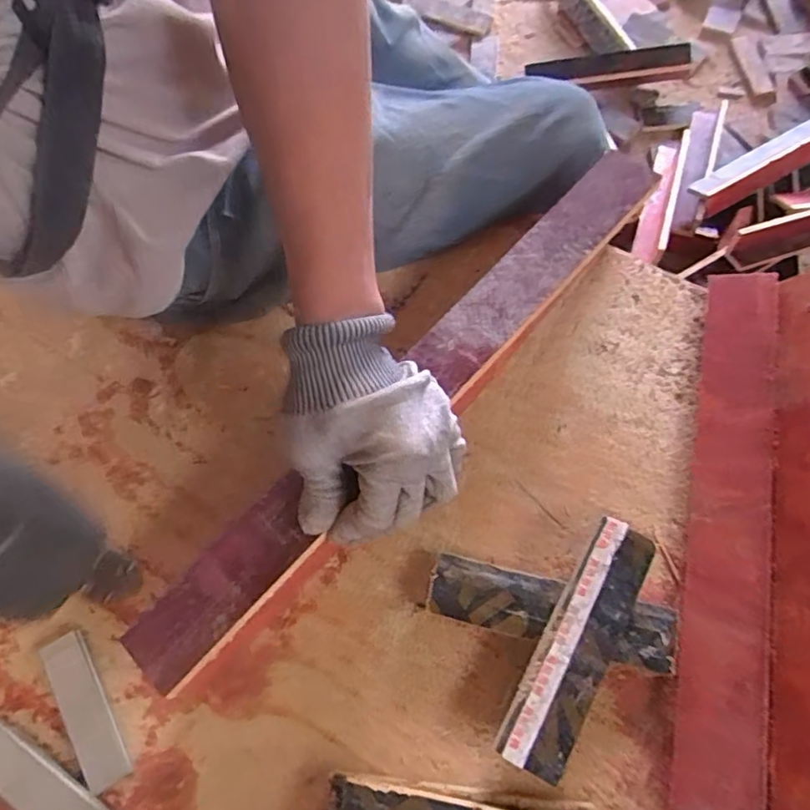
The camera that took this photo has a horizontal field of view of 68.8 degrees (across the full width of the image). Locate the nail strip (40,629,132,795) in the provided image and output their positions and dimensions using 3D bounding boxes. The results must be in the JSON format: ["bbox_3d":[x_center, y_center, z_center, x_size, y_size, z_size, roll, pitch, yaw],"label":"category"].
[{"bbox_3d":[-0.220,0.207,0.405,0.031,0.005,0.105,-31,70,-10],"label":"nail strip"}]

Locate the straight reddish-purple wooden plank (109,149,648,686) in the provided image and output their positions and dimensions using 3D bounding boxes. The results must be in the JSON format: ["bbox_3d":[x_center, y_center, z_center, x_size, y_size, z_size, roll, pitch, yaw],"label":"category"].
[{"bbox_3d":[0.015,-0.017,0.416,0.056,0.011,0.501,40,76,17],"label":"straight reddish-purple wooden plank"}]

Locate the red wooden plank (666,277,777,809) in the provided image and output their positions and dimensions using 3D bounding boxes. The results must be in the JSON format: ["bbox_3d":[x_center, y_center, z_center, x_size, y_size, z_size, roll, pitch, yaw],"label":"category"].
[{"bbox_3d":[0.211,0.127,0.393,0.053,0.019,0.486,2,64,31],"label":"red wooden plank"}]

